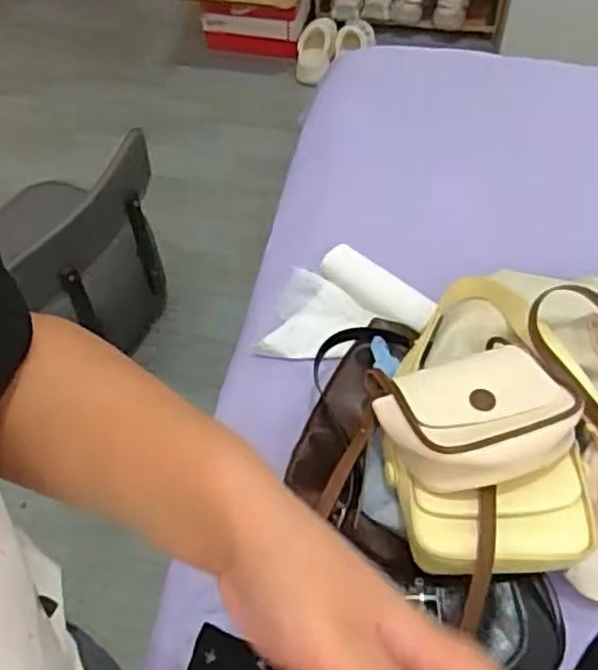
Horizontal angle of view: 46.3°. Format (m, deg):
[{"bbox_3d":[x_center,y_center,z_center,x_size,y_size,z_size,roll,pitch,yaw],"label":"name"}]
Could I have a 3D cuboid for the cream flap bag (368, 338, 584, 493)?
[{"bbox_3d":[0.192,0.080,0.764,0.193,0.068,0.184,-23,58,-13],"label":"cream flap bag"}]

